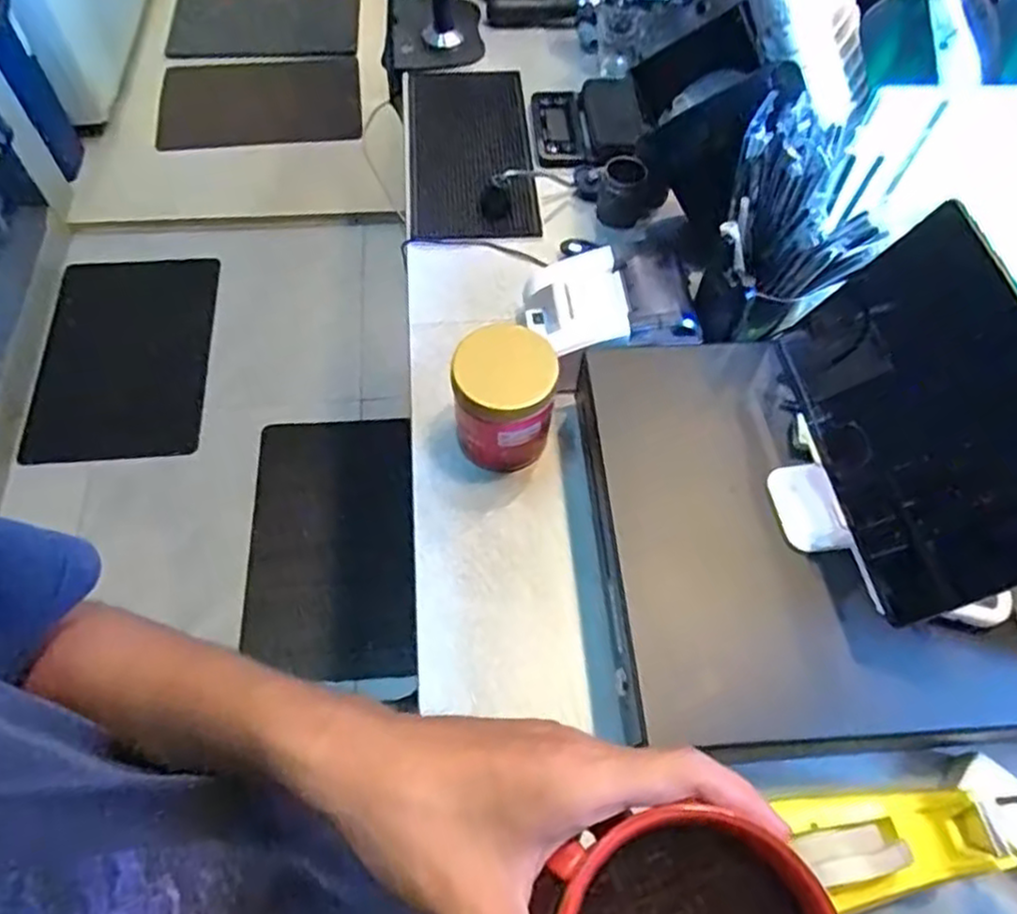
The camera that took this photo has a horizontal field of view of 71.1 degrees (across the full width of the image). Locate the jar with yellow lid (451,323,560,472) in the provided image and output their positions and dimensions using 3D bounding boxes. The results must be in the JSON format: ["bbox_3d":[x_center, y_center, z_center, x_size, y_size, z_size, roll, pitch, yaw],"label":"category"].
[{"bbox_3d":[-0.005,-0.050,0.627,0.083,0.124,0.073,-1,60,-2],"label":"jar with yellow lid"}]

